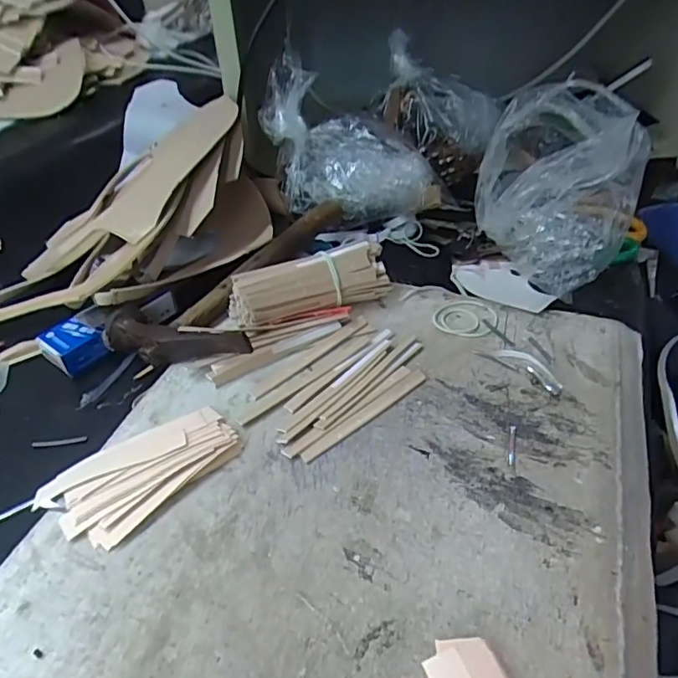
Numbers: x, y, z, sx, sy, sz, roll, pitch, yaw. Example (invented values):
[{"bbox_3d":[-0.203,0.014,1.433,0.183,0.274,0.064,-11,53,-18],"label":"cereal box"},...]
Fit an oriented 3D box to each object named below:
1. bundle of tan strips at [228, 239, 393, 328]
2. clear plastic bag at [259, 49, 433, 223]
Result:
[{"bbox_3d":[-0.023,-0.041,0.420,0.121,0.038,0.049,-15,43,-14],"label":"bundle of tan strips"},{"bbox_3d":[0.008,-0.194,0.534,0.165,0.110,0.115,0,41,3],"label":"clear plastic bag"}]

